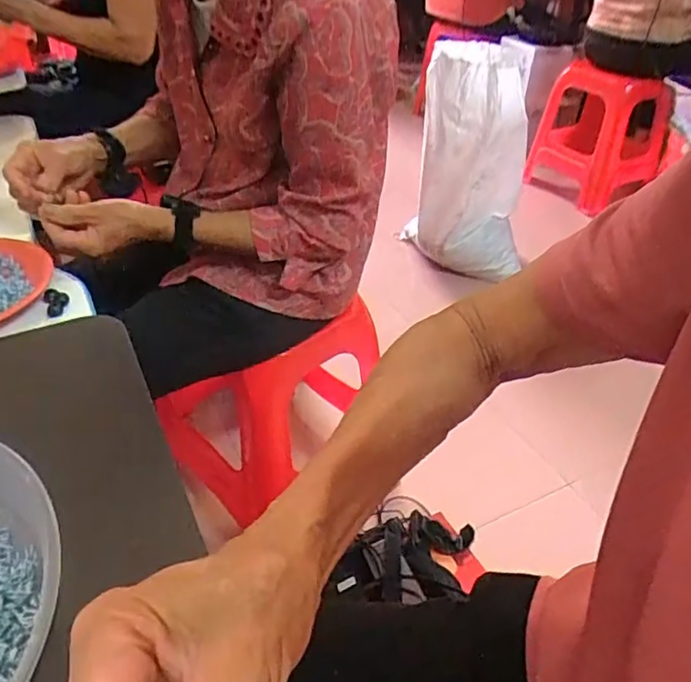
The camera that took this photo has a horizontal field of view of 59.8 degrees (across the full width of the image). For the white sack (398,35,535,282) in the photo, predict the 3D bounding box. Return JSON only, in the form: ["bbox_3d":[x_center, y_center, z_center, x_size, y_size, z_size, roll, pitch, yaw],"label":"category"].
[{"bbox_3d":[0.362,-0.495,1.693,0.315,0.636,0.260,8,39,7],"label":"white sack"}]

